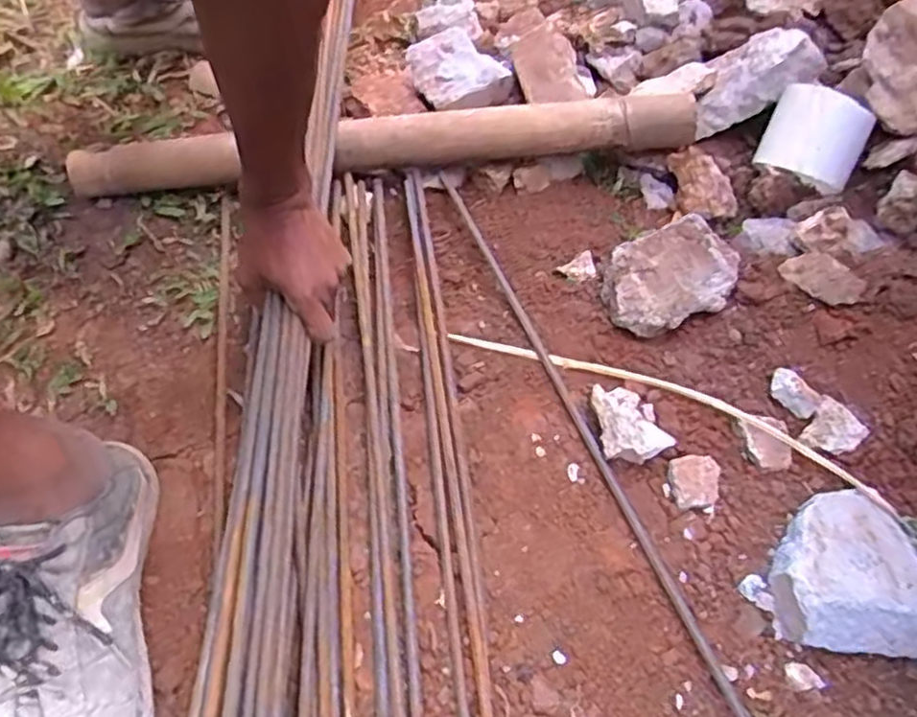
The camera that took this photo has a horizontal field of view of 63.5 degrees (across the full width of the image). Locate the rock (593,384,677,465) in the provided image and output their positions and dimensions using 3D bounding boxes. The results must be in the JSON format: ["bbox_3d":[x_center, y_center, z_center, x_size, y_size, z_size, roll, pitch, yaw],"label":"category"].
[{"bbox_3d":[0.129,0.048,0.561,0.043,0.031,0.066,-11,53,-1],"label":"rock"}]

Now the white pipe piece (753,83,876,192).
[{"bbox_3d":[0.320,-0.204,0.672,0.041,0.078,0.082,8,21,-38],"label":"white pipe piece"}]

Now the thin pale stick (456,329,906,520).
[{"bbox_3d":[0.162,0.029,0.588,0.354,0.007,0.050,23,57,16],"label":"thin pale stick"}]

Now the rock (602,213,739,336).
[{"bbox_3d":[0.181,-0.071,0.626,0.116,0.050,0.087,-16,58,-12],"label":"rock"}]

